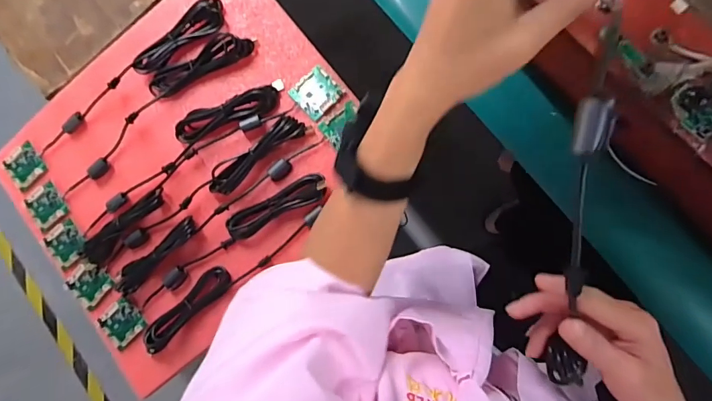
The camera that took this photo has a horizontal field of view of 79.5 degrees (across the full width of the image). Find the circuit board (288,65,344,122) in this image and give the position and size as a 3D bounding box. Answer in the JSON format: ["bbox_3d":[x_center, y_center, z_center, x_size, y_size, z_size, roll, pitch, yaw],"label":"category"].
[{"bbox_3d":[-0.054,-0.148,0.589,0.058,0.009,0.056,-44,82,4],"label":"circuit board"}]

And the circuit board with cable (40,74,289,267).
[{"bbox_3d":[-0.277,-0.047,0.601,0.405,0.019,0.071,-37,82,5],"label":"circuit board with cable"}]

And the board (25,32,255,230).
[{"bbox_3d":[-0.320,-0.108,0.609,0.405,0.028,0.059,-39,82,4],"label":"board"}]

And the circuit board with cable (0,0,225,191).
[{"bbox_3d":[-0.350,-0.153,0.612,0.396,0.024,0.052,-34,82,5],"label":"circuit board with cable"}]

